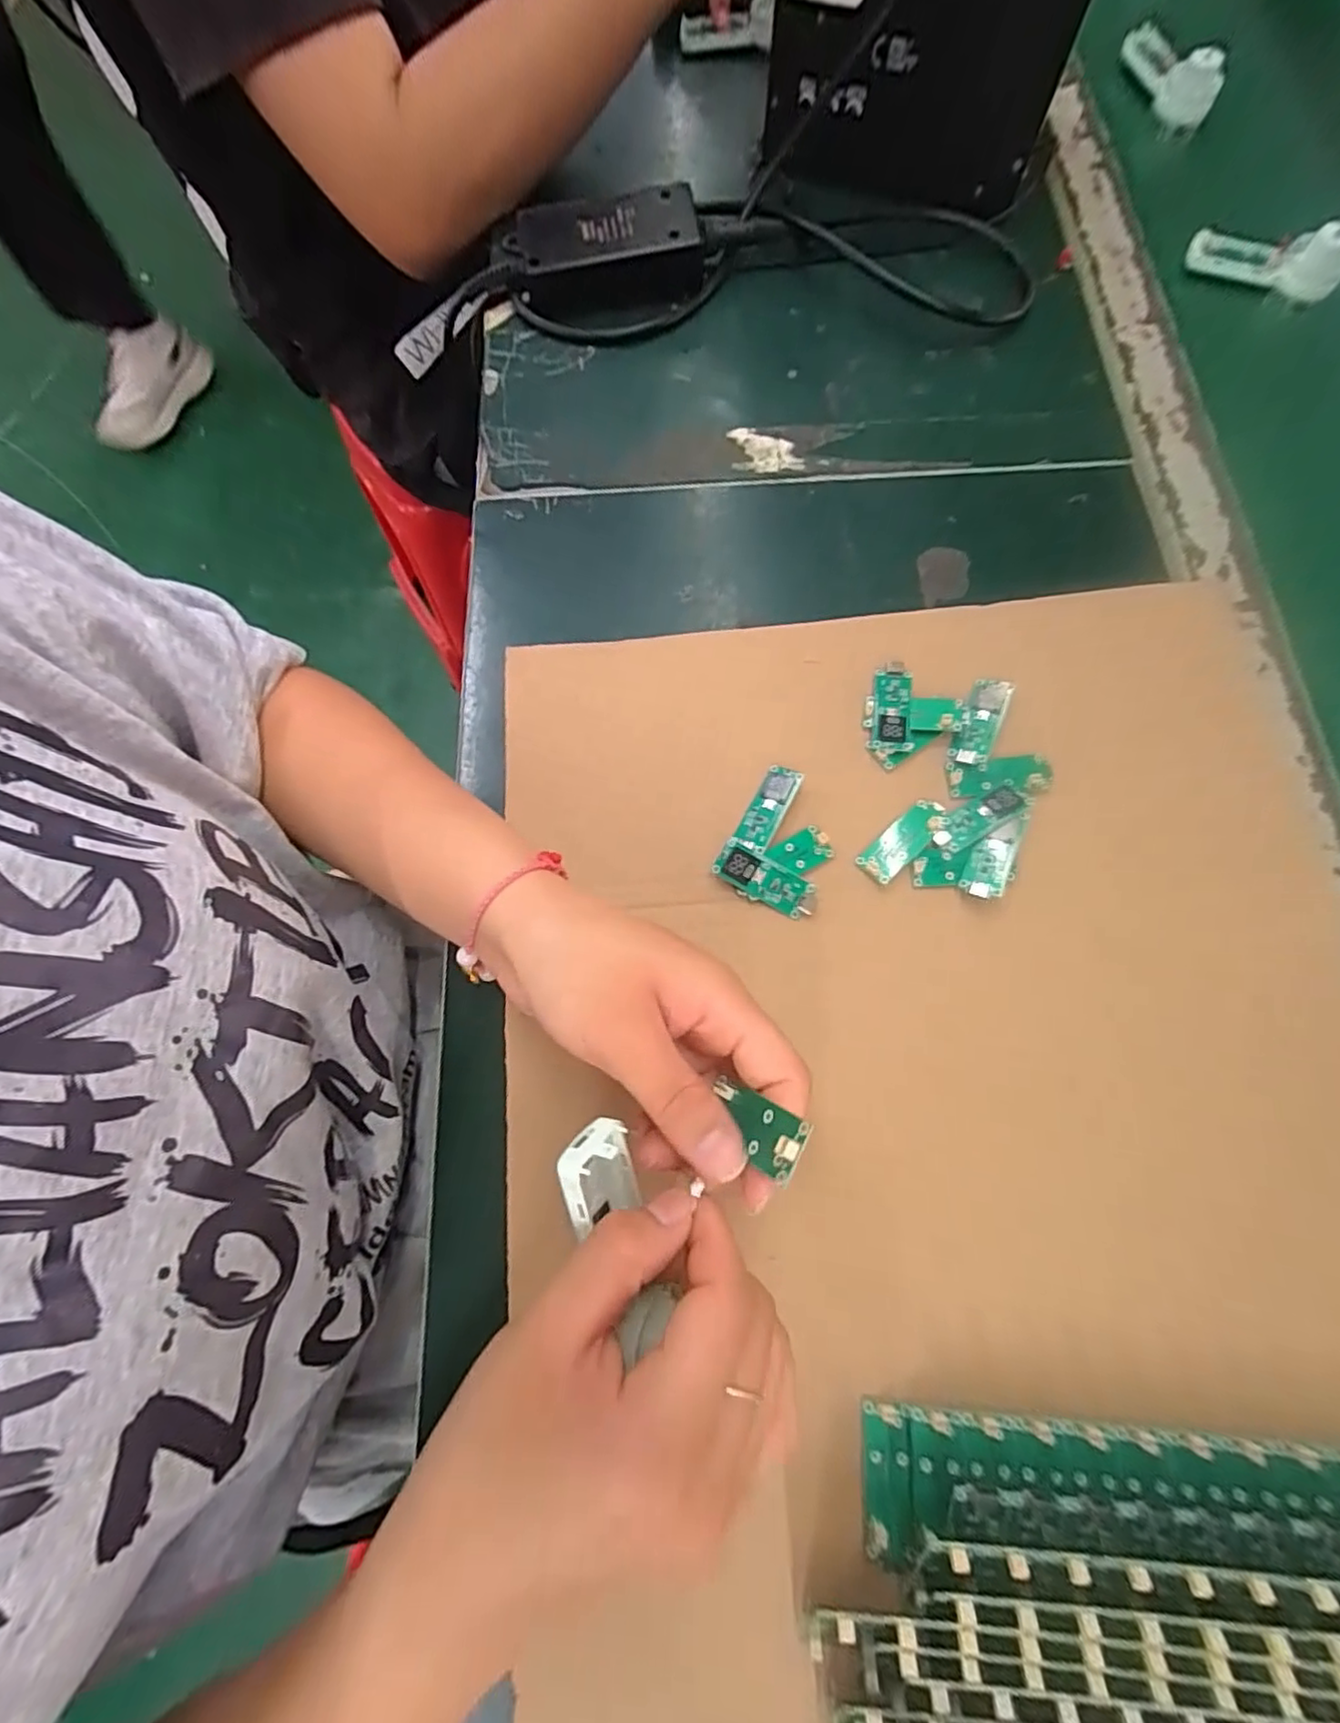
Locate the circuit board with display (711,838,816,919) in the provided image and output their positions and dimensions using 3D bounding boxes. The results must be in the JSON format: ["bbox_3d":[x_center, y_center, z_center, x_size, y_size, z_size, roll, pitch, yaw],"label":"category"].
[{"bbox_3d":[0.046,0.009,0.301,0.051,0.005,0.020,30,94,-1],"label":"circuit board with display"}]

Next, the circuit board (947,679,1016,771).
[{"bbox_3d":[0.161,-0.072,0.322,0.020,0.008,0.051,25,76,9],"label":"circuit board"}]

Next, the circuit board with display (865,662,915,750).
[{"bbox_3d":[0.116,-0.080,0.326,0.020,0.006,0.049,10,74,5],"label":"circuit board with display"}]

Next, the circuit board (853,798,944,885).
[{"bbox_3d":[0.115,-0.011,0.307,0.050,0.004,0.018,-42,76,-10],"label":"circuit board"}]

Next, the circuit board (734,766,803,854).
[{"bbox_3d":[0.049,-0.026,0.311,0.017,0.006,0.047,26,76,9],"label":"circuit board"}]

